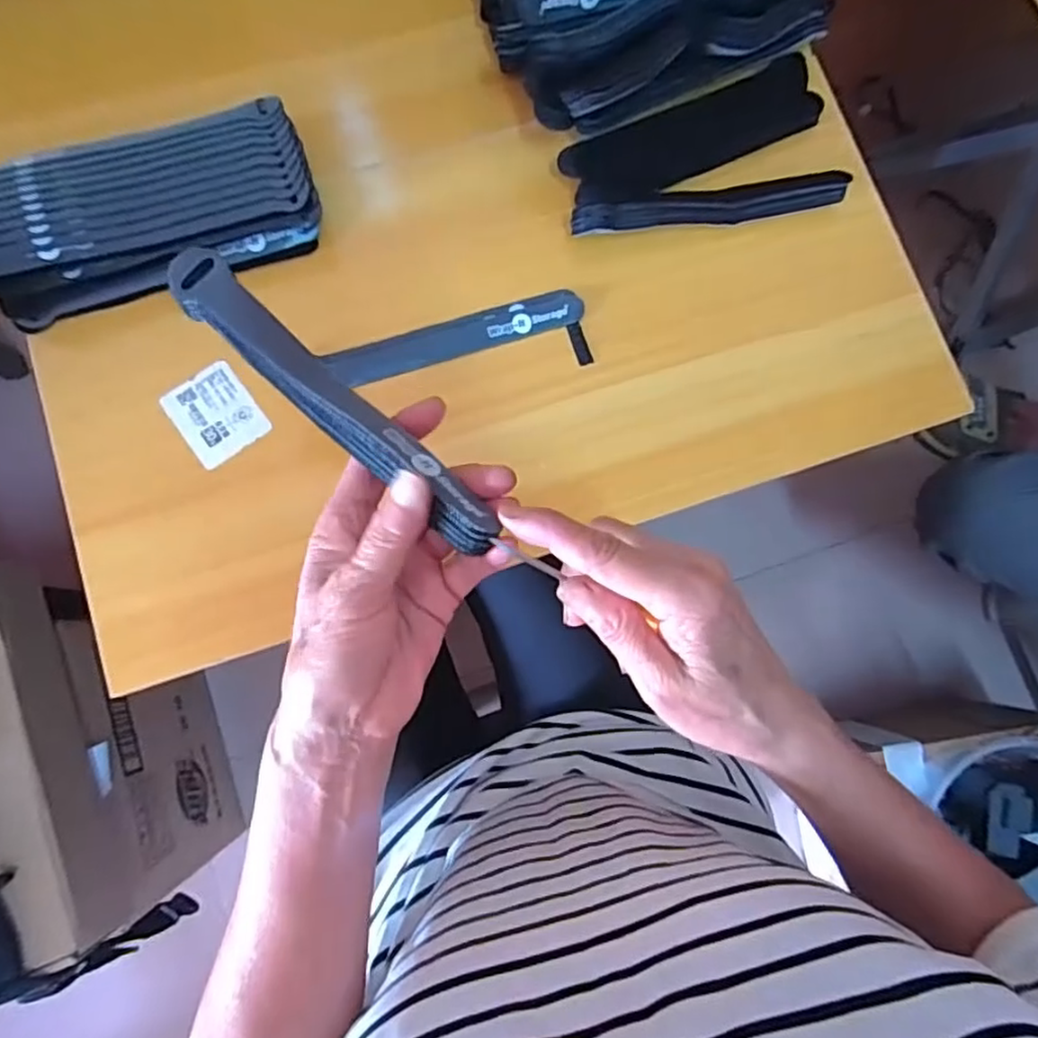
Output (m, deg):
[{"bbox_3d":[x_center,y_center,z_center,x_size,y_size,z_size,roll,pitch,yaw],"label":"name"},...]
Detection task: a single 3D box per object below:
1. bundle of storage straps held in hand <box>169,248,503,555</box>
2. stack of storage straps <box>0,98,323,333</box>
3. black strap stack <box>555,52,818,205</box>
[{"bbox_3d":[-0.084,-0.054,0.290,0.198,0.015,0.024,41,81,15],"label":"bundle of storage straps held in hand"},{"bbox_3d":[-0.235,-0.198,0.425,0.201,0.061,0.087,-21,83,-6],"label":"stack of storage straps"},{"bbox_3d":[0.128,-0.274,0.475,0.199,0.026,0.046,-26,84,-7],"label":"black strap stack"}]

